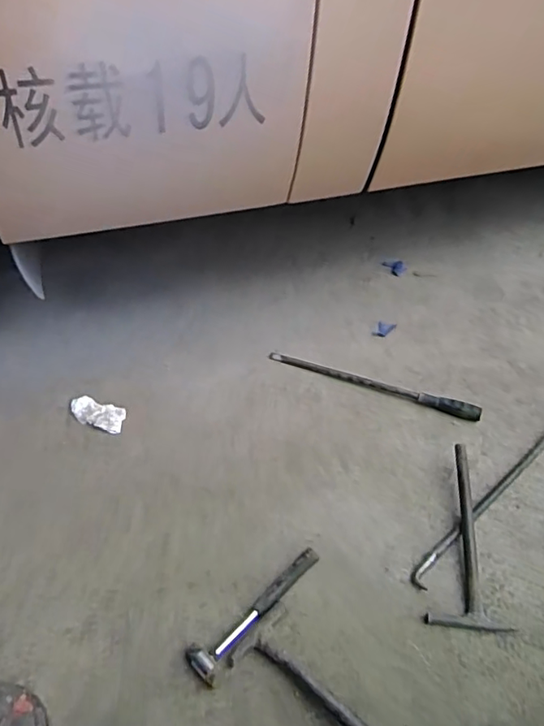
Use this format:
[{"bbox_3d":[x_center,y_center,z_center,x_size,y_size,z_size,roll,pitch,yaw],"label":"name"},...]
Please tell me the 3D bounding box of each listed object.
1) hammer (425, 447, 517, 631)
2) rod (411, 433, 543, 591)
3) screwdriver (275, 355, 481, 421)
[{"bbox_3d":[0.323,0.275,0.893,0.122,0.028,0.311,13,45,9],"label":"hammer"},{"bbox_3d":[0.419,0.203,0.979,0.549,0.020,0.030,-32,54,-31],"label":"rod"},{"bbox_3d":[0.202,0.040,1.123,0.430,0.024,0.032,16,46,13],"label":"screwdriver"}]

